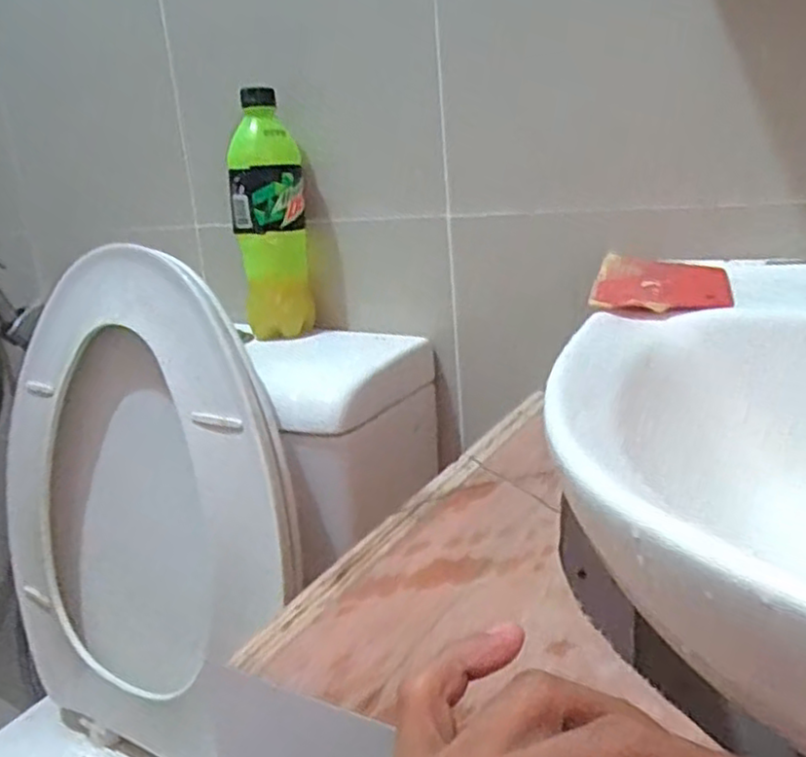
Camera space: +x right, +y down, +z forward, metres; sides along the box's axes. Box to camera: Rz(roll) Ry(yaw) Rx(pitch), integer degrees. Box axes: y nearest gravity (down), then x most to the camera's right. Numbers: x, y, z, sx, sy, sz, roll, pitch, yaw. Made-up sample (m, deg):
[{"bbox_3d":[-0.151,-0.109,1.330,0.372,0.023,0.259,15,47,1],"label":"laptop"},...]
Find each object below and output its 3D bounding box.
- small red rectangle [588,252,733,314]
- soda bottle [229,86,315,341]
[{"bbox_3d":[0.165,-0.061,0.455,0.078,0.020,0.104,2,18,21],"label":"small red rectangle"},{"bbox_3d":[-0.115,-0.139,0.622,0.059,0.202,0.053,-6,17,-6],"label":"soda bottle"}]

